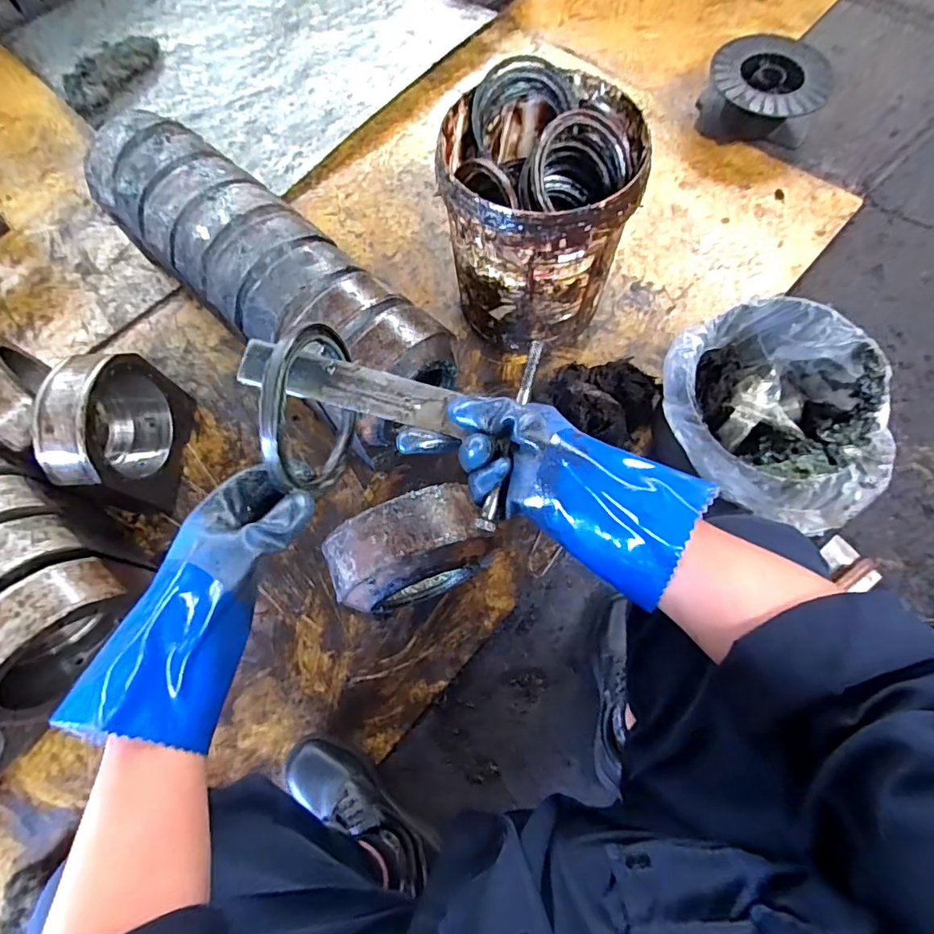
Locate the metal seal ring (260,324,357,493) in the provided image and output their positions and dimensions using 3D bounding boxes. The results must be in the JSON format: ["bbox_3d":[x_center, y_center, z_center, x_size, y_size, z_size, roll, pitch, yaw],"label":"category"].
[{"bbox_3d":[-0.138,-0.053,0.466,0.028,0.155,0.156,9,71,5],"label":"metal seal ring"}]

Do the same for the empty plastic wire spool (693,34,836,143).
[{"bbox_3d":[0.674,-0.853,1.168,0.252,0.118,0.233,-1,71,2],"label":"empty plastic wire spool"}]

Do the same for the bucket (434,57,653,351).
[{"bbox_3d":[0.116,-0.416,0.890,0.295,0.355,0.303,-1,69,3],"label":"bucket"}]

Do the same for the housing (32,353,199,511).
[{"bbox_3d":[-0.603,-0.063,0.874,0.121,0.250,0.226,2,71,3],"label":"housing"}]

